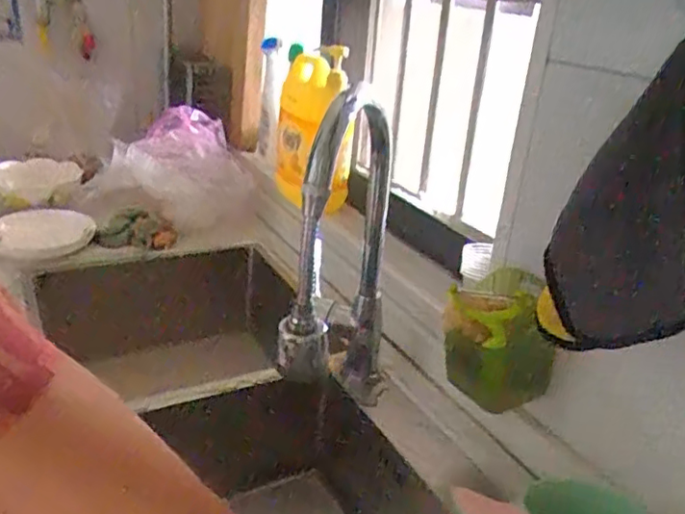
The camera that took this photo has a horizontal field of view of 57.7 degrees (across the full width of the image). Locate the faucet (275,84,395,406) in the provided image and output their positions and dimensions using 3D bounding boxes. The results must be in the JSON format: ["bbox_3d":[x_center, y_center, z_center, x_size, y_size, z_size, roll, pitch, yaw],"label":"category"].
[{"bbox_3d":[0.001,0.029,0.664,0.107,0.349,0.256,7,24,5],"label":"faucet"}]

